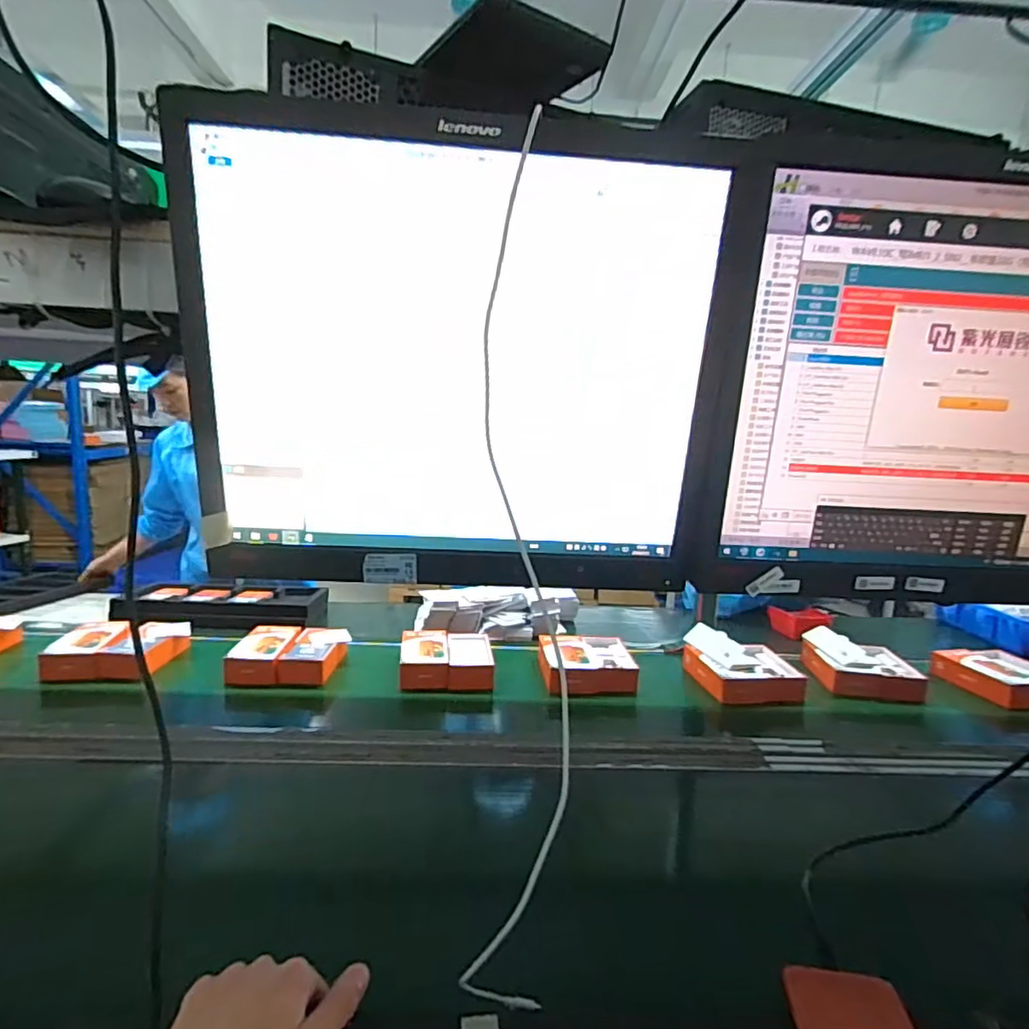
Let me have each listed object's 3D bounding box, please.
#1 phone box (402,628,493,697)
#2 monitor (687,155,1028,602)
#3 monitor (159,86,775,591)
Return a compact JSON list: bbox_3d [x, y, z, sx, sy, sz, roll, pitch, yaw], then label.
[{"bbox_3d":[-0.198,0.315,1.322,0.107,0.065,0.187,3,10,-8],"label":"phone box"},{"bbox_3d":[0.333,-0.084,0.443,0.386,0.304,0.073,3,10,-7],"label":"monitor"},{"bbox_3d":[-0.031,-0.095,0.422,0.381,0.302,0.060,4,10,-3],"label":"monitor"}]

